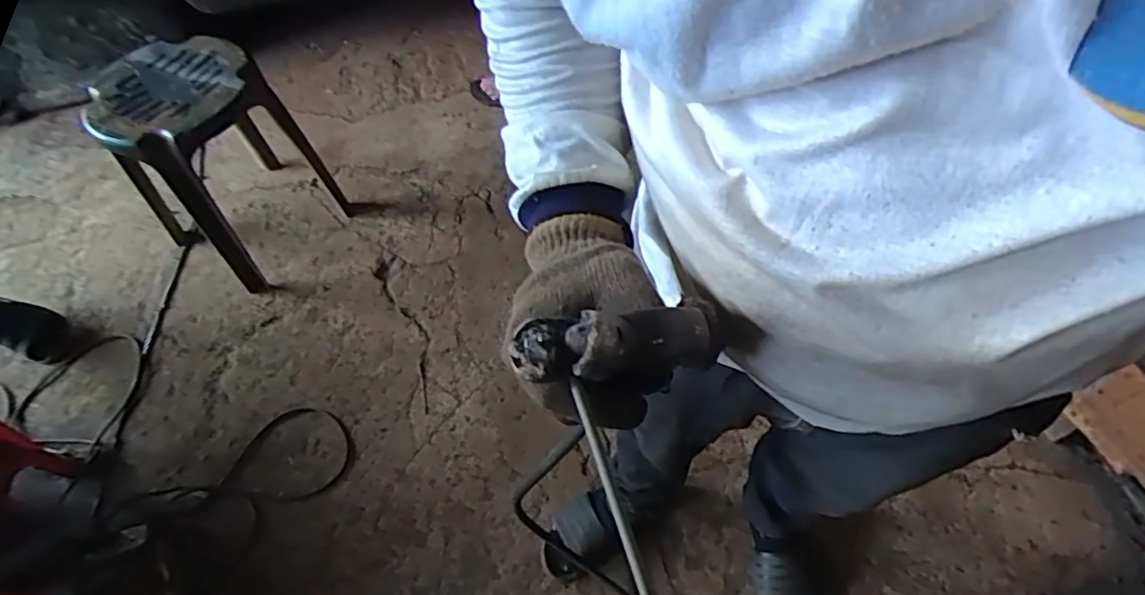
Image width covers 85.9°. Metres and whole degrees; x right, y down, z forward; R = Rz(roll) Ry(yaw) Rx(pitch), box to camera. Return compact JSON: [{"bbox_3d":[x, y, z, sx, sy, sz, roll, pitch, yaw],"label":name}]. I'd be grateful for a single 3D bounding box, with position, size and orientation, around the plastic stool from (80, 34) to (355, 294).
[{"bbox_3d":[-0.787,-0.313,1.343,0.366,0.416,0.334,37,66,24],"label":"plastic stool"}]

